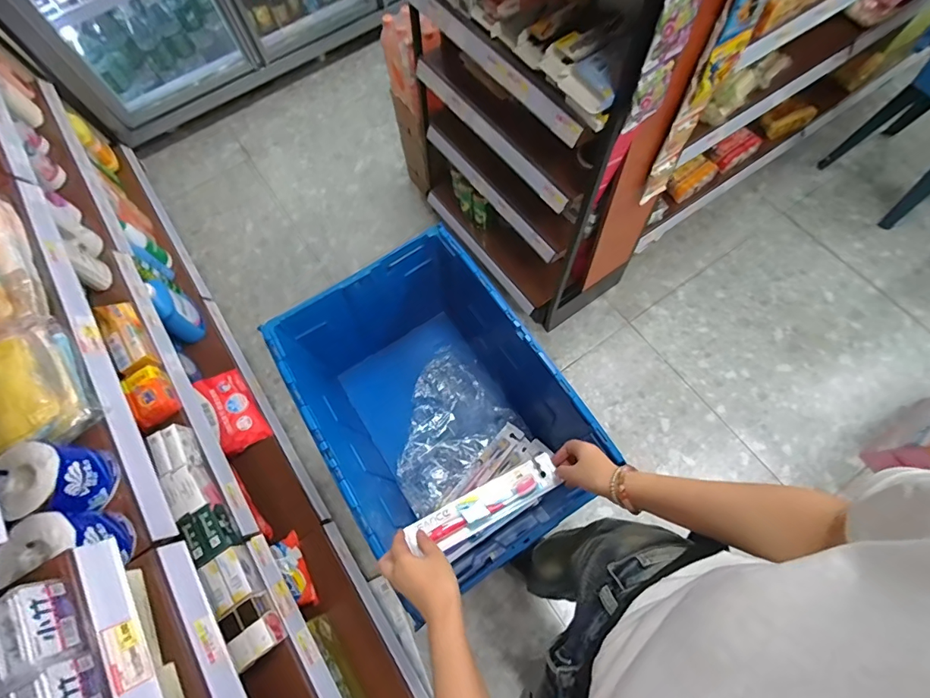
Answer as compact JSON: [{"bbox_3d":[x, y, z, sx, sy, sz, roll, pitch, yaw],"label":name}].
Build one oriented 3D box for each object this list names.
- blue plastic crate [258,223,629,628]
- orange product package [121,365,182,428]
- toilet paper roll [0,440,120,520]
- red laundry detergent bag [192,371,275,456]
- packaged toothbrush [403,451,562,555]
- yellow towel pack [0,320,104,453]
[{"bbox_3d":[-0.059,0.126,0.935,0.408,0.341,0.598,-32,71,-9],"label":"blue plastic crate"},{"bbox_3d":[-0.714,0.107,1.014,0.079,0.049,0.129,-33,71,-9],"label":"orange product package"},{"bbox_3d":[-0.603,0.198,0.668,0.107,0.096,0.101,-1,69,3],"label":"toilet paper roll"},{"bbox_3d":[-0.706,0.178,1.345,0.122,0.075,0.255,-32,71,-9],"label":"red laundry detergent bag"},{"bbox_3d":[0.034,0.223,0.643,0.228,0.022,0.058,-22,52,-18],"label":"packaged toothbrush"},{"bbox_3d":[-0.708,0.057,0.723,0.099,0.111,0.228,-33,71,-9],"label":"yellow towel pack"}]

